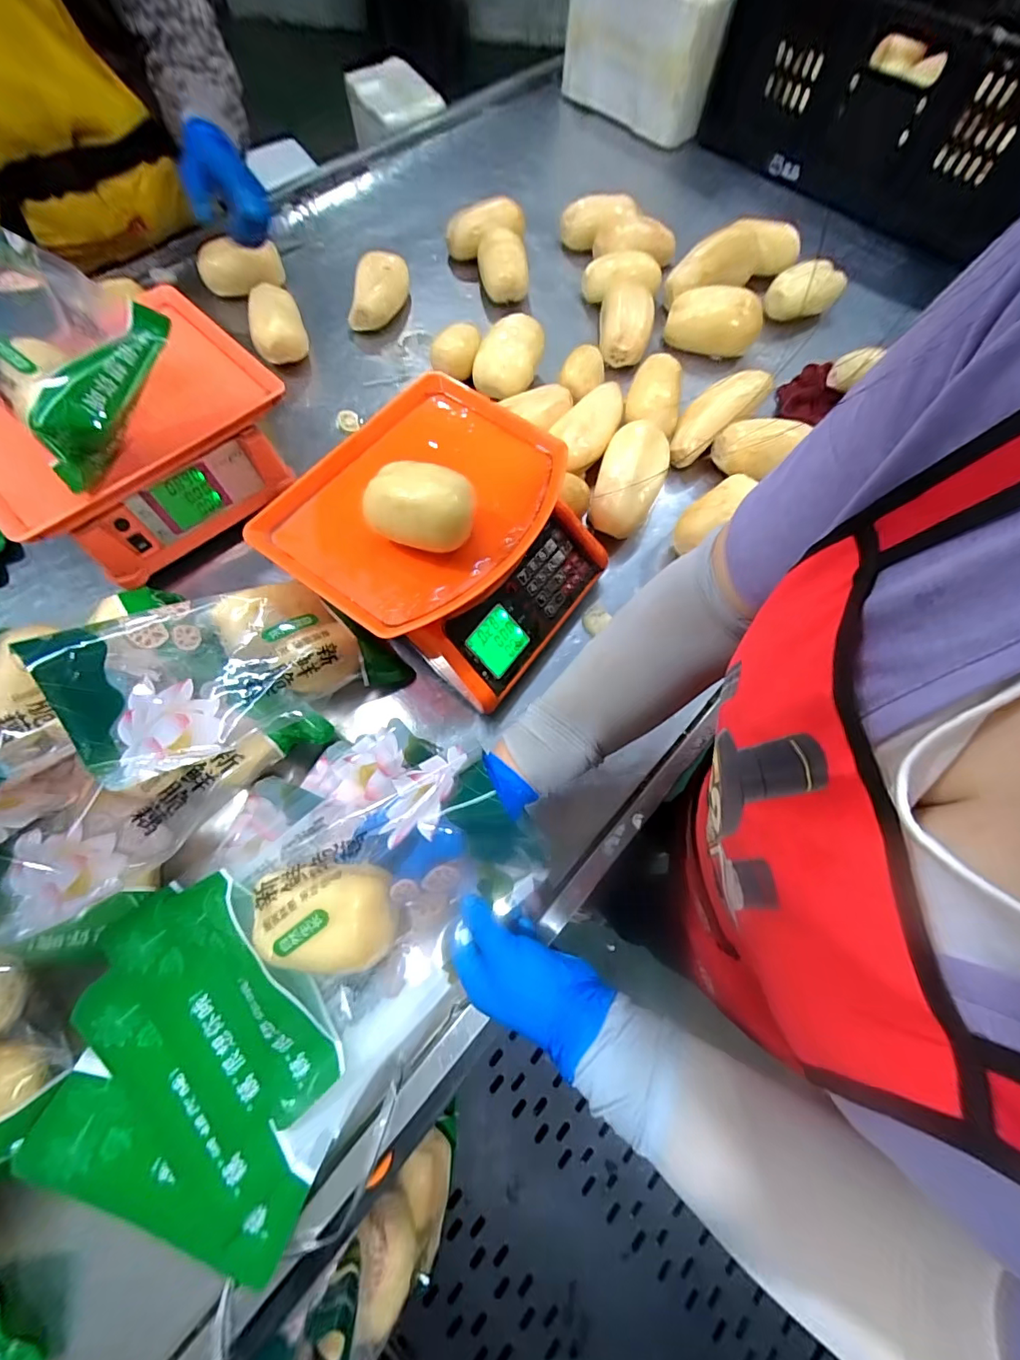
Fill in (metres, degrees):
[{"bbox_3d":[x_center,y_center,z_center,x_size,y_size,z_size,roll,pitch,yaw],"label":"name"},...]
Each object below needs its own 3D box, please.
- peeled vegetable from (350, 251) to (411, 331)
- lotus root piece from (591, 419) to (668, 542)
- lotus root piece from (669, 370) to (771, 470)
[{"bbox_3d":[-0.190,-0.592,0.746,0.064,0.055,0.139,13,69,4],"label":"peeled vegetable"},{"bbox_3d":[0.148,-0.242,0.605,0.079,0.054,0.159,21,70,7],"label":"lotus root piece"},{"bbox_3d":[0.280,-0.353,0.663,0.170,0.058,0.058,-43,75,-16],"label":"lotus root piece"}]

